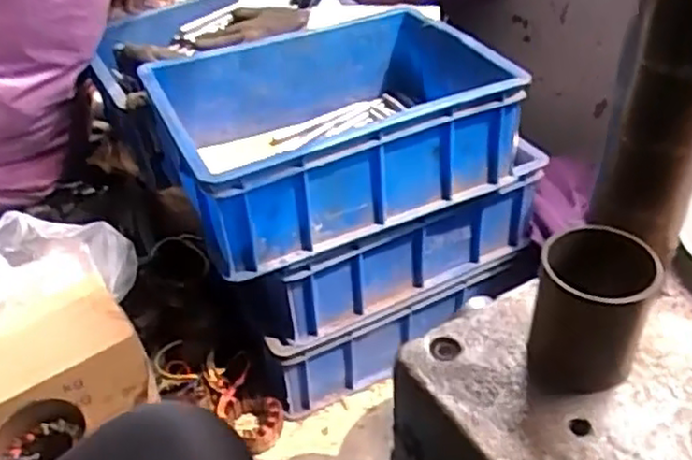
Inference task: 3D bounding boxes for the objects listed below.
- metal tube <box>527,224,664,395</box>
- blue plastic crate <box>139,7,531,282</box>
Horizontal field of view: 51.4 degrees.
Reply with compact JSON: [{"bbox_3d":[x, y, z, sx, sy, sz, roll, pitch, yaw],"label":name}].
[{"bbox_3d":[0.159,0.051,0.472,0.066,0.085,0.079,11,42,15],"label":"metal tube"},{"bbox_3d":[-0.016,-0.135,0.910,0.409,0.149,0.299,-17,42,-17],"label":"blue plastic crate"}]

